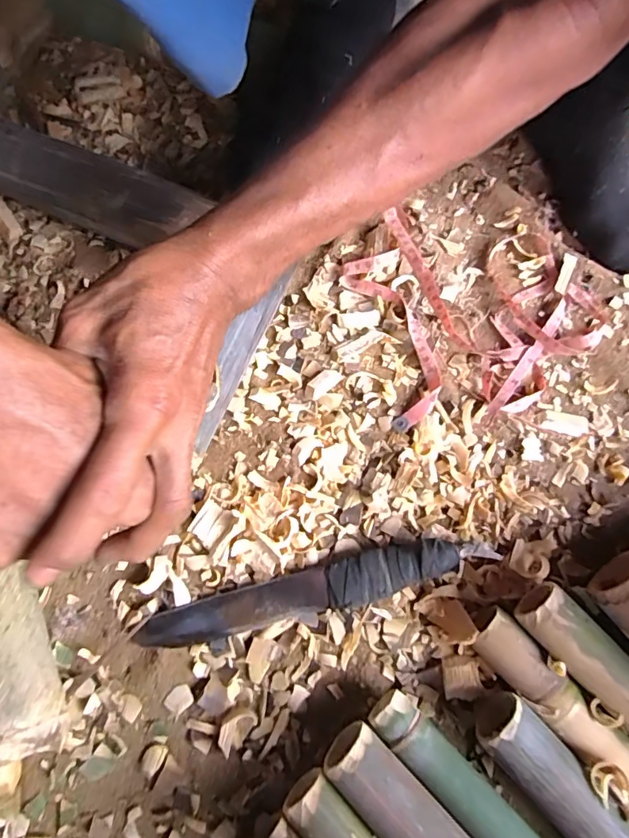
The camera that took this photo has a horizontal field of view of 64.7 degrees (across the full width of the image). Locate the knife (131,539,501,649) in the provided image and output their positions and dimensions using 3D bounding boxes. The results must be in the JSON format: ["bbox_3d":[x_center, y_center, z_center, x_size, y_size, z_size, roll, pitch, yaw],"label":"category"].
[{"bbox_3d":[-0.003,0.135,0.391,0.274,0.023,0.035,-13,74,-3],"label":"knife"}]

